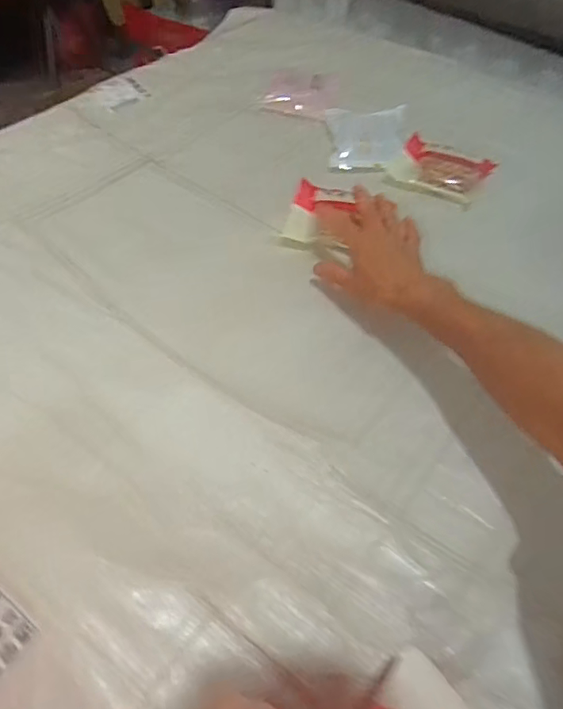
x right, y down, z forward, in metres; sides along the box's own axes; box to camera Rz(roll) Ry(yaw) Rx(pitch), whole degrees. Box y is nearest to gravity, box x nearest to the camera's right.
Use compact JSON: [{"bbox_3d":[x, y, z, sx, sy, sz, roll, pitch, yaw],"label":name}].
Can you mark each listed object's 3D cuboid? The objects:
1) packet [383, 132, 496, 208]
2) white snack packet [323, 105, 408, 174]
[{"bbox_3d":[0.200,-0.239,0.652,0.118,0.029,0.099,32,59,18],"label":"packet"},{"bbox_3d":[0.111,-0.291,0.685,0.106,0.037,0.101,6,54,1],"label":"white snack packet"}]

